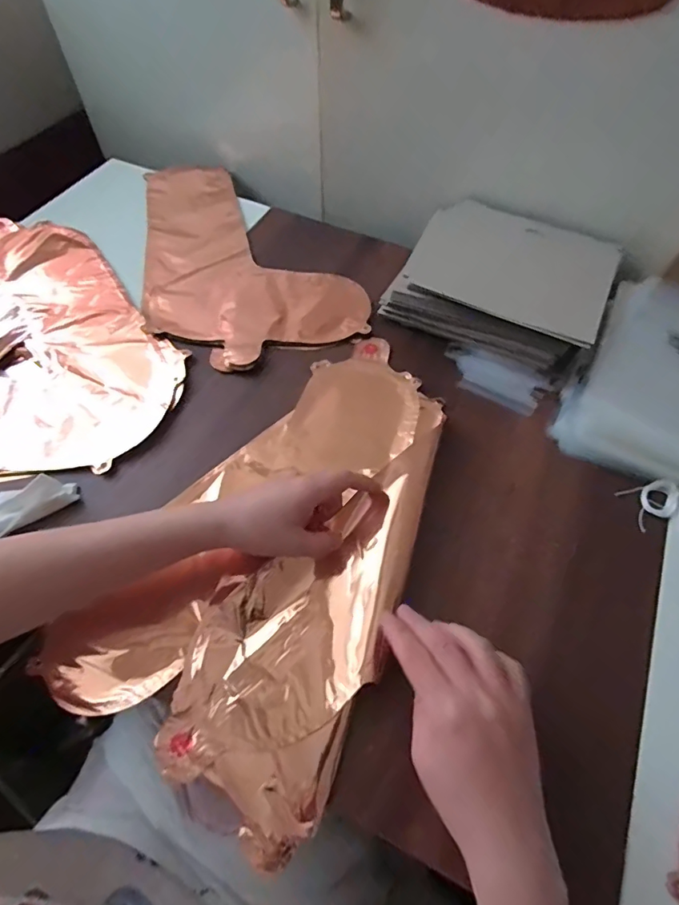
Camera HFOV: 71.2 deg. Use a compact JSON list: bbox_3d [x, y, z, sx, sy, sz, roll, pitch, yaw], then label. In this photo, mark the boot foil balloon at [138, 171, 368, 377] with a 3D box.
[{"bbox_3d":[-0.151,-0.262,0.610,0.230,0.009,0.401,-22,61,-15],"label":"boot foil balloon"}]

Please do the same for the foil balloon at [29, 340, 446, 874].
[{"bbox_3d":[-0.031,0.058,0.409,0.222,0.033,0.399,27,61,14],"label":"foil balloon"}]

